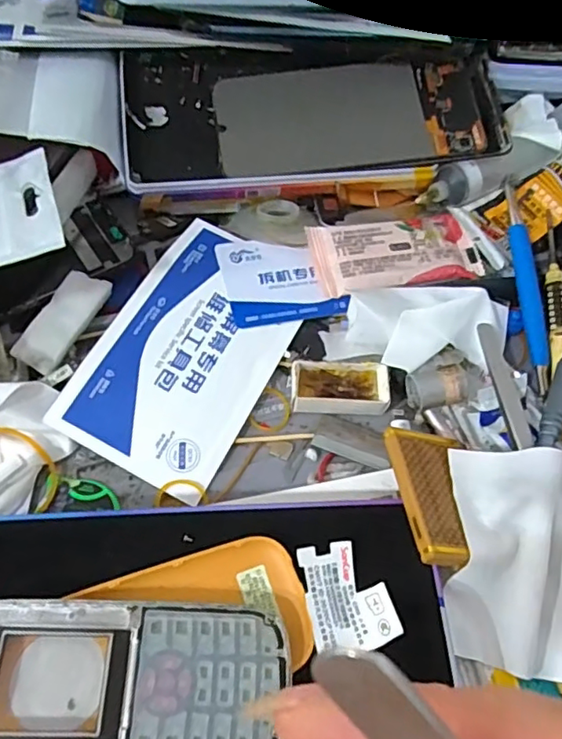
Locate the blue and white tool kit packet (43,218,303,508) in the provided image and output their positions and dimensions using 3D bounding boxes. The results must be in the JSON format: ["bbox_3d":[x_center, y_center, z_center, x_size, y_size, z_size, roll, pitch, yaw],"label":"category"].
[{"bbox_3d":[-0.044,-0.011,0.289,0.081,0.005,0.133,29,68,2],"label":"blue and white tool kit packet"}]

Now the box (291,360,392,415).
[{"bbox_3d":[0.030,0.009,0.286,0.048,0.012,0.023,1,60,-4],"label":"box"}]

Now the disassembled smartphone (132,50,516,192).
[{"bbox_3d":[0.018,-0.154,0.339,0.216,0.015,0.097,-5,73,0],"label":"disassembled smartphone"}]

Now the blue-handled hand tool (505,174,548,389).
[{"bbox_3d":[0.136,-0.050,0.316,0.010,0.005,0.125,0,73,-5],"label":"blue-handled hand tool"}]

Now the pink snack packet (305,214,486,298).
[{"bbox_3d":[0.065,-0.066,0.323,0.094,0.014,0.039,-12,62,-11],"label":"pink snack packet"}]

